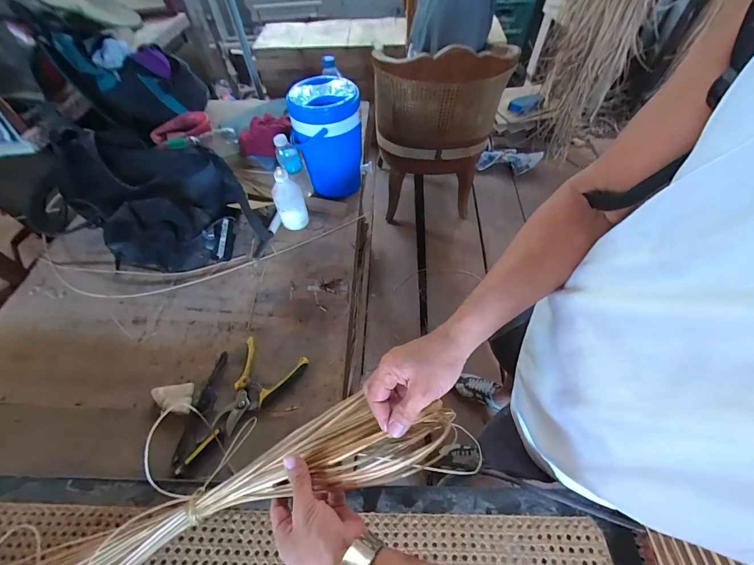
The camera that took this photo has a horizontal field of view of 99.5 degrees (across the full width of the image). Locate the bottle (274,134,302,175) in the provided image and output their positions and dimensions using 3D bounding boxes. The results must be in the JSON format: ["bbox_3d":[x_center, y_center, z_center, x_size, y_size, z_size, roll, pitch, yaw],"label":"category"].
[{"bbox_3d":[-0.227,-0.326,0.808,0.057,0.085,0.046,-17,56,-8],"label":"bottle"}]

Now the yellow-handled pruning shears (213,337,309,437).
[{"bbox_3d":[-0.232,0.202,0.614,0.135,0.020,0.167,16,58,14],"label":"yellow-handled pruning shears"}]

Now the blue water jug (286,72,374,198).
[{"bbox_3d":[-0.115,-0.366,0.843,0.193,0.260,0.164,-17,57,-9],"label":"blue water jug"}]

